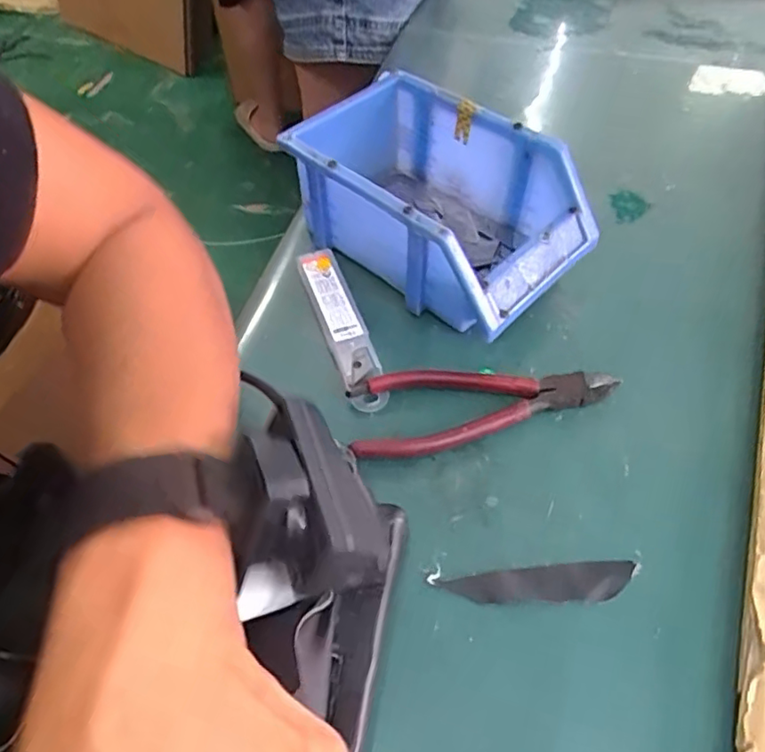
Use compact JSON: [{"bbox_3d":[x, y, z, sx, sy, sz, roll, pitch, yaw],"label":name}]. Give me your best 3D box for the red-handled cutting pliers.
[{"bbox_3d":[0.056,0.012,0.350,0.152,0.011,0.049,-12,54,-6],"label":"red-handled cutting pliers"}]

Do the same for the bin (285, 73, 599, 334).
[{"bbox_3d":[0.032,-0.118,0.401,0.190,0.069,0.117,35,62,24],"label":"bin"}]

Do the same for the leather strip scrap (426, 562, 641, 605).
[{"bbox_3d":[0.073,0.099,0.291,0.098,0.004,0.018,-3,54,0],"label":"leather strip scrap"}]

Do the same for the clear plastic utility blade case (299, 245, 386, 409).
[{"bbox_3d":[-0.026,-0.035,0.383,0.025,0.008,0.125,-17,55,-10],"label":"clear plastic utility blade case"}]

